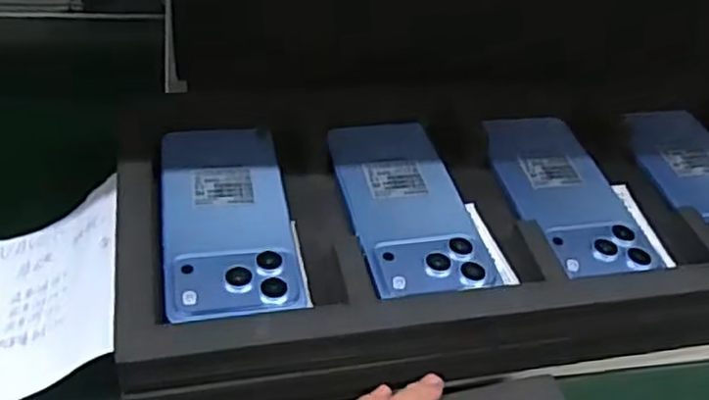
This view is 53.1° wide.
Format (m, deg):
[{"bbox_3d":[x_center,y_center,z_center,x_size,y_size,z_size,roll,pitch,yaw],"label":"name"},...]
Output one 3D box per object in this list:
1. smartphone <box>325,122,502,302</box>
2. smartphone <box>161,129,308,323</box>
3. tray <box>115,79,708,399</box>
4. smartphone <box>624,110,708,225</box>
[{"bbox_3d":[0.033,0.000,0.451,0.078,0.008,0.147,-4,45,-13],"label":"smartphone"},{"bbox_3d":[-0.077,0.007,0.424,0.074,0.010,0.150,-5,45,-14],"label":"smartphone"},{"bbox_3d":[0.092,0.009,0.468,0.483,0.061,0.227,-3,45,-12],"label":"tray"},{"bbox_3d":[0.250,-0.014,0.502,0.072,0.010,0.140,-5,45,-14],"label":"smartphone"}]

